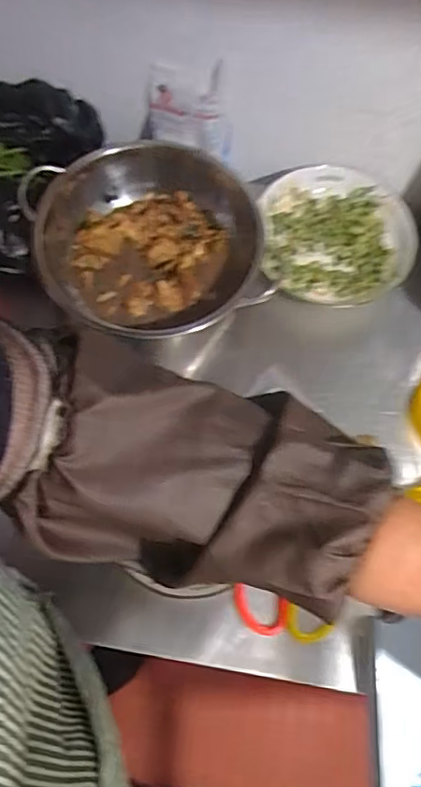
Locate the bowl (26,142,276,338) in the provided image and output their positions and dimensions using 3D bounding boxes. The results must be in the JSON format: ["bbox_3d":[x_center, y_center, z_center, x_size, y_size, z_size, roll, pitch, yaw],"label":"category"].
[{"bbox_3d":[-0.072,-0.173,0.673,0.259,0.077,0.260,1,68,-2],"label":"bowl"}]

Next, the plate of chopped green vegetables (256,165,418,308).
[{"bbox_3d":[0.159,-0.197,0.703,0.190,0.035,0.192,1,68,-2],"label":"plate of chopped green vegetables"}]

